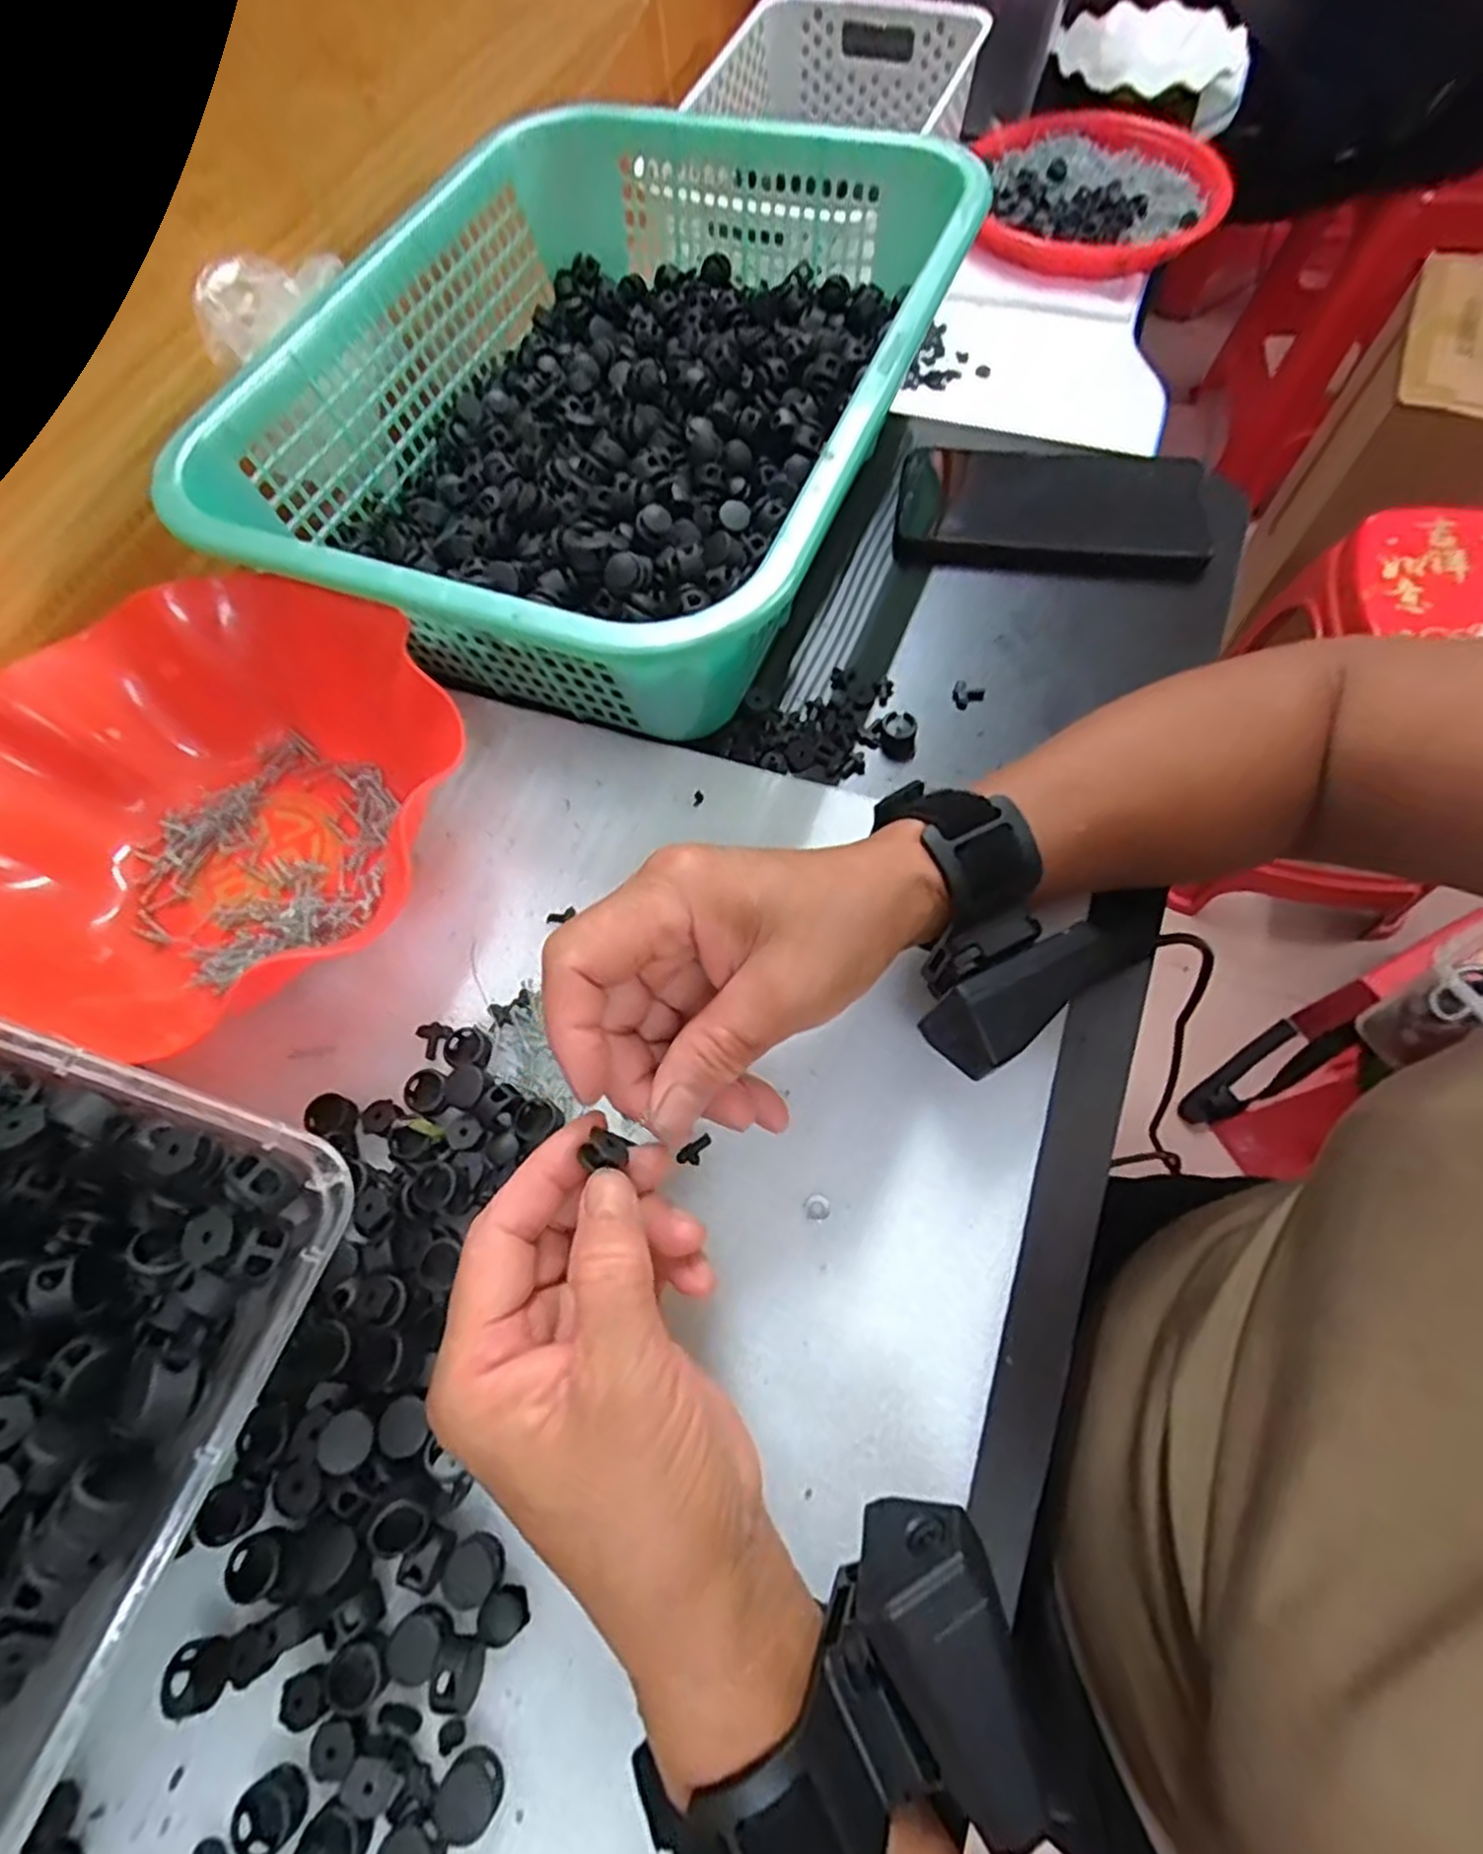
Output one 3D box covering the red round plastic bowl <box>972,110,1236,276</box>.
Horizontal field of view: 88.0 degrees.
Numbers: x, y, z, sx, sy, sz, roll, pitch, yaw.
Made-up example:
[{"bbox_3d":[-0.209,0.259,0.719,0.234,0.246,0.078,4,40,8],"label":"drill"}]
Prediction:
[{"bbox_3d":[0.301,-0.630,0.661,0.207,0.046,0.191,8,65,6],"label":"red round plastic bowl"}]

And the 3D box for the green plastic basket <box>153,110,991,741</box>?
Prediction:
[{"bbox_3d":[-0.067,-0.264,0.398,0.293,0.102,0.365,20,67,11],"label":"green plastic basket"}]

